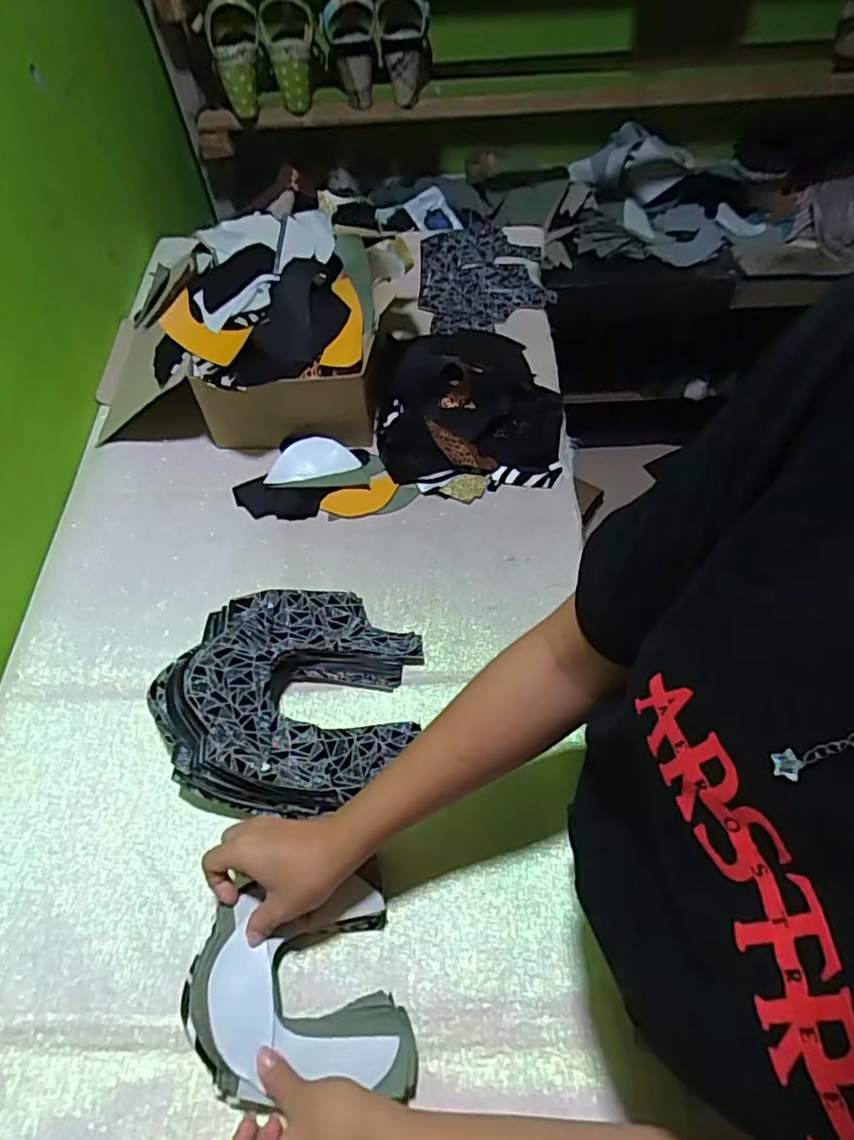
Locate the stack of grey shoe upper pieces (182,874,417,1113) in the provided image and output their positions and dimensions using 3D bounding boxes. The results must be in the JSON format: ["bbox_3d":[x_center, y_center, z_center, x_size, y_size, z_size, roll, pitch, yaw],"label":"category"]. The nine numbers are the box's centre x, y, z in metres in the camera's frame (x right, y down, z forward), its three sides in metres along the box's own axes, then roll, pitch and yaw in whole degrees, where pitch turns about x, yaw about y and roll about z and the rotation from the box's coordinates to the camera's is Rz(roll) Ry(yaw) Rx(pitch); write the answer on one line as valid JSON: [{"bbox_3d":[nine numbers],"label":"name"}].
[{"bbox_3d":[-0.092,0.308,0.455,0.154,0.046,0.128,-6,58,-3],"label":"stack of grey shoe upper pieces"}]

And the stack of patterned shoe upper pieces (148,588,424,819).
[{"bbox_3d":[-0.119,0.106,0.557,0.230,0.093,0.182,-15,59,-8],"label":"stack of patterned shoe upper pieces"}]

